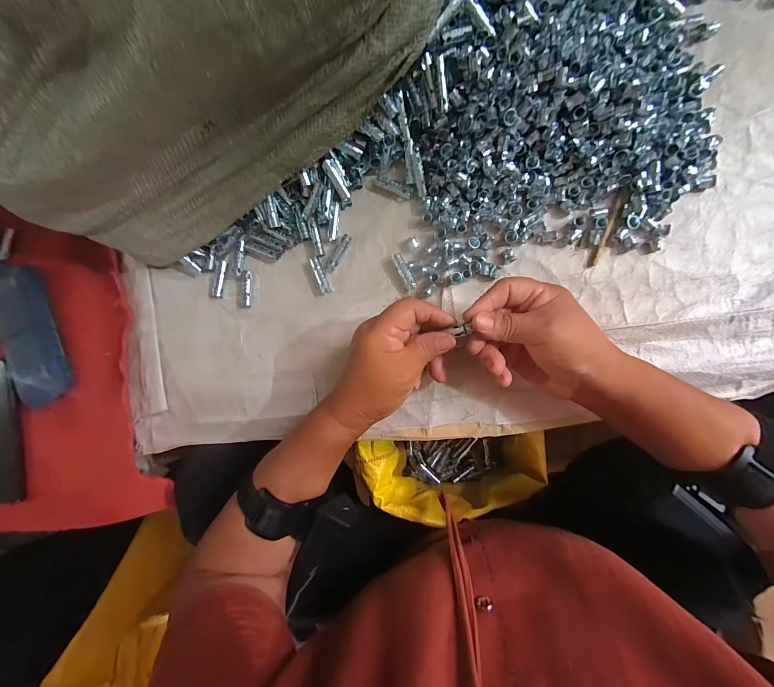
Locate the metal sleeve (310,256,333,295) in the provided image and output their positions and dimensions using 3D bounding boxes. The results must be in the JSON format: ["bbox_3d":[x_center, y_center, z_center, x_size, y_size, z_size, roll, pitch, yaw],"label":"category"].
[{"bbox_3d":[-0.069,-0.070,0.350,0.010,0.008,0.040,-21,90,9],"label":"metal sleeve"}]

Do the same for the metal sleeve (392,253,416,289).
[{"bbox_3d":[0.018,-0.072,0.337,0.011,0.007,0.039,-29,89,9],"label":"metal sleeve"}]

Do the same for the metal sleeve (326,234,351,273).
[{"bbox_3d":[-0.050,-0.093,0.346,0.010,0.007,0.042,33,97,6],"label":"metal sleeve"}]

